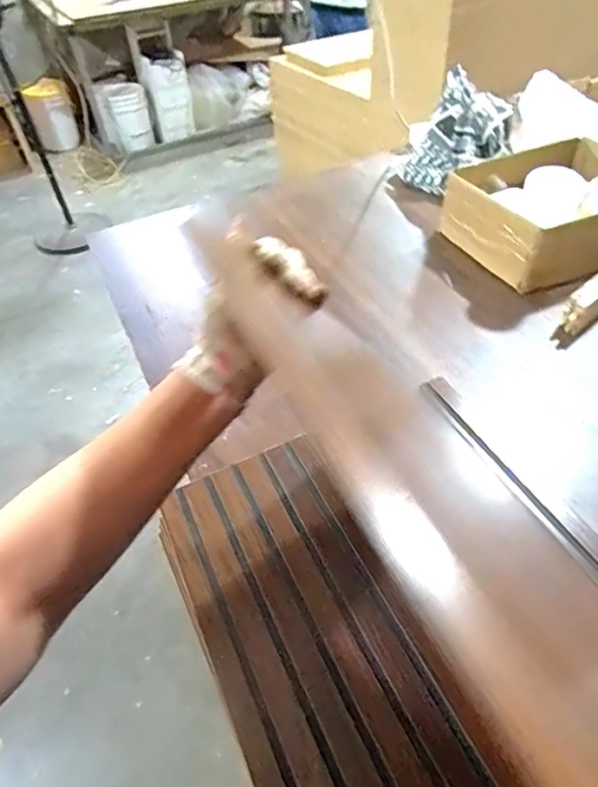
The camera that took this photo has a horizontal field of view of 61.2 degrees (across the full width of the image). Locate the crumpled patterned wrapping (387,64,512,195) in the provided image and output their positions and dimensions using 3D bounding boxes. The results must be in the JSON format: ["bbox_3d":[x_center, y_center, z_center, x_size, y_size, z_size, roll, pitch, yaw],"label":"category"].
[{"bbox_3d":[0.330,-0.539,1.101,0.075,0.239,0.210,-4,53,-47],"label":"crumpled patterned wrapping"}]

